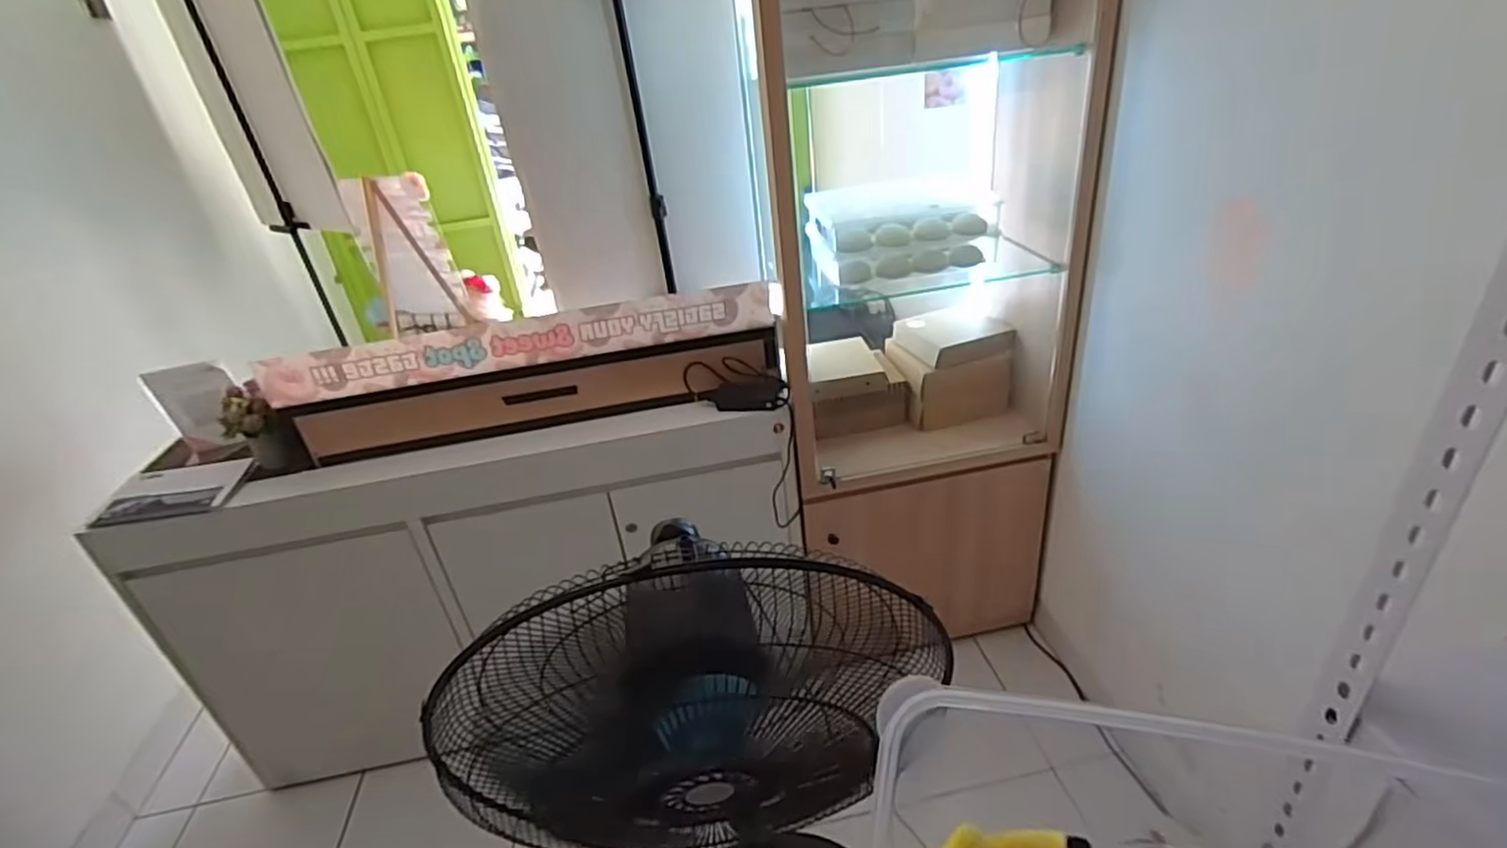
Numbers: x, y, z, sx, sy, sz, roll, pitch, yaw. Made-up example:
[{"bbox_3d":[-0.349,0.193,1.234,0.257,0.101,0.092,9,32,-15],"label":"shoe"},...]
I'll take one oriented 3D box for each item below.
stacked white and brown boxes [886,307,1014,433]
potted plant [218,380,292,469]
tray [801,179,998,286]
[{"bbox_3d":[0.471,-0.141,1.684,0.240,0.194,0.232,-12,31,-7],"label":"stacked white and brown boxes"},{"bbox_3d":[-0.988,0.011,1.381,0.102,0.191,0.075,18,39,36],"label":"potted plant"},{"bbox_3d":[0.309,-0.433,1.544,0.354,0.134,0.301,-11,31,-6],"label":"tray"}]

